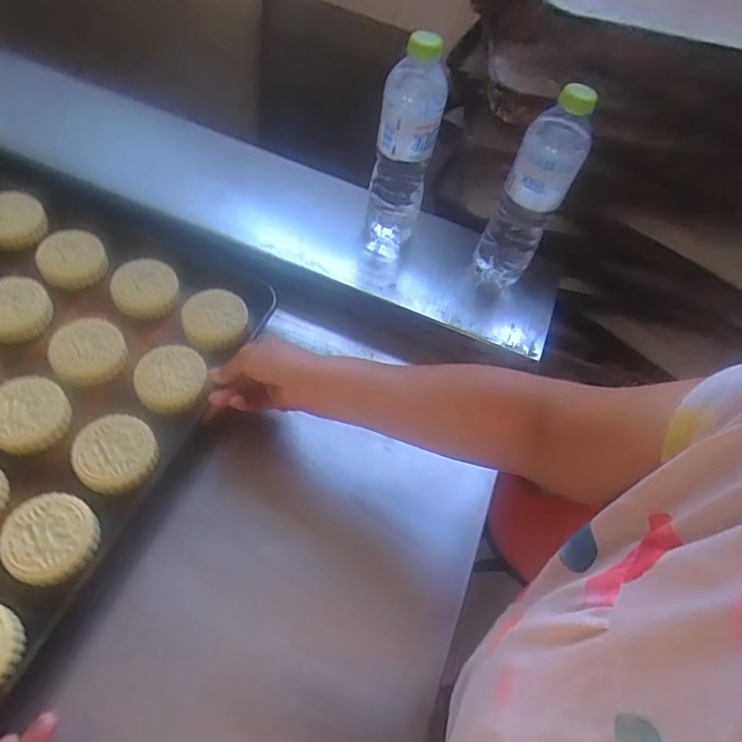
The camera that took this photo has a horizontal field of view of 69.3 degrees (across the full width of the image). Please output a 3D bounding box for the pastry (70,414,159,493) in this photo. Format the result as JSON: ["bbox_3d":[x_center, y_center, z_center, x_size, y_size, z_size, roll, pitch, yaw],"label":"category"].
[{"bbox_3d":[-0.240,0.077,0.503,0.074,0.022,0.070,2,54,-3],"label":"pastry"}]

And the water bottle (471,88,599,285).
[{"bbox_3d":[0.171,-0.184,0.586,0.072,0.238,0.056,20,55,9],"label":"water bottle"}]

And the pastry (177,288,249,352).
[{"bbox_3d":[-0.174,-0.059,0.600,0.069,0.028,0.063,2,54,-3],"label":"pastry"}]

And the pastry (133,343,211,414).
[{"bbox_3d":[-0.204,0.005,0.548,0.069,0.017,0.077,-12,57,-14],"label":"pastry"}]

